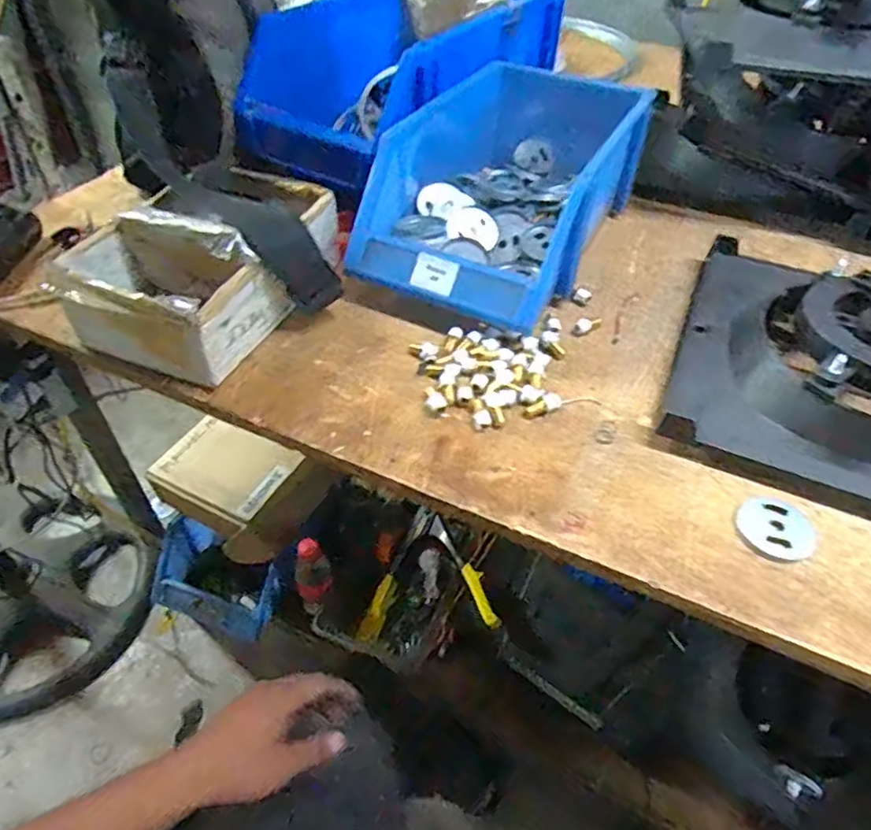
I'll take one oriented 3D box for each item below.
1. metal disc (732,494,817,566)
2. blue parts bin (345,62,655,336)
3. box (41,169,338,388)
[{"bbox_3d":[0.235,0.078,0.422,0.051,0.004,0.050,1,47,-1],"label":"metal disc"},{"bbox_3d":[0.079,-0.239,0.635,0.198,0.127,0.350,22,50,18],"label":"blue parts bin"},{"bbox_3d":[-0.208,-0.137,0.555,0.150,0.095,0.227,19,49,15],"label":"box"}]

